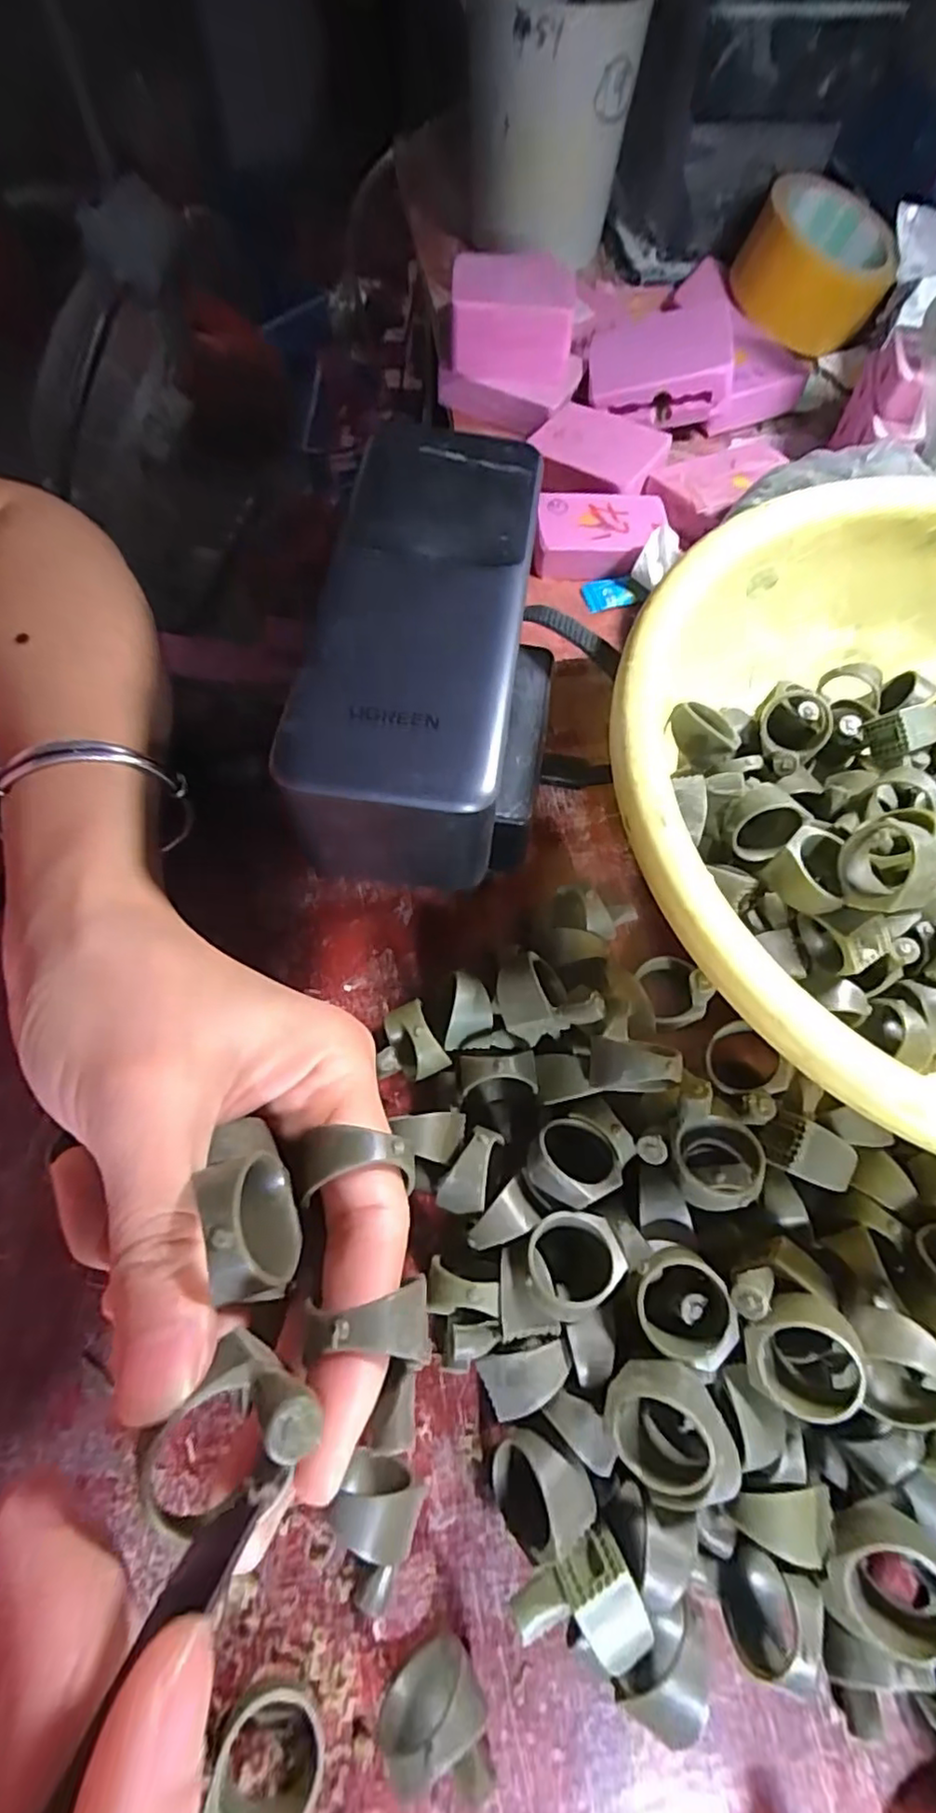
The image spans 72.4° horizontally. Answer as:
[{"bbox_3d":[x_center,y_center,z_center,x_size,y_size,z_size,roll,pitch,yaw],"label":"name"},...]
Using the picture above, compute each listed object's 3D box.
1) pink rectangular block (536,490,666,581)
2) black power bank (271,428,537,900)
[{"bbox_3d":[0.067,-0.195,0.333,0.067,0.018,0.049,-3,66,-3],"label":"pink rectangular block"},{"bbox_3d":[-0.011,-0.071,0.184,0.055,0.049,0.129,8,66,2],"label":"black power bank"}]

